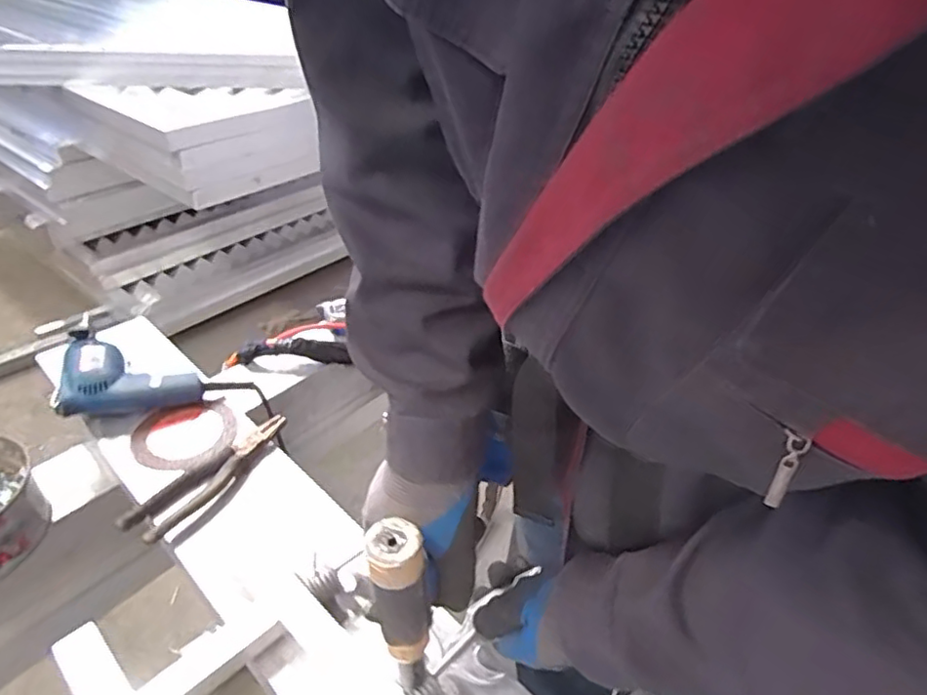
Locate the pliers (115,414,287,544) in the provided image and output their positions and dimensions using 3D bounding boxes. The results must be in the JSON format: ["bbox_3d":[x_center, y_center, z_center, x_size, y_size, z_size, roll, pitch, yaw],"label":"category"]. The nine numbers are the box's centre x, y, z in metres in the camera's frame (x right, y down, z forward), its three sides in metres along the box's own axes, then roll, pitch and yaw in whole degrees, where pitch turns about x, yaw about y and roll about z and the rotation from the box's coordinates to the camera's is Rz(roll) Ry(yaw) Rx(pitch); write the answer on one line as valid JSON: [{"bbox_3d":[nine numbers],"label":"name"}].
[{"bbox_3d":[-0.281,0.137,0.689,0.055,0.019,0.197,18,39,23],"label":"pliers"}]

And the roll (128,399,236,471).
[{"bbox_3d":[-0.337,0.112,0.754,0.116,0.028,0.131,-24,43,-30],"label":"roll"}]

